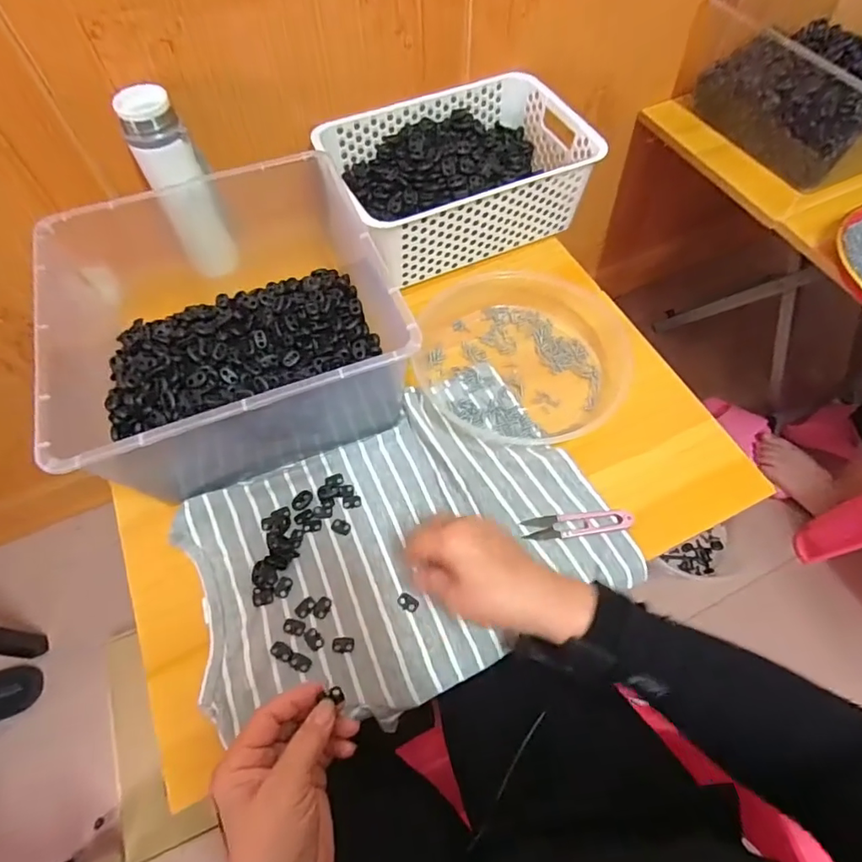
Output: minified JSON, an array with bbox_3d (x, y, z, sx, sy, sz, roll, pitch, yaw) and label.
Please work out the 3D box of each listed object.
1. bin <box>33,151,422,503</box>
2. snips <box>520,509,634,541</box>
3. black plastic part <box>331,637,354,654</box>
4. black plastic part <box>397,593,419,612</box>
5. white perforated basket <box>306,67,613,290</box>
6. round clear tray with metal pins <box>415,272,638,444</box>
[{"bbox_3d":[-0.200,-0.117,0.517,0.287,0.139,0.323,-20,64,-10],"label":"bin"},{"bbox_3d":[0.138,0.087,0.481,0.100,0.011,0.024,-6,62,-3],"label":"snips"},{"bbox_3d":[-0.075,0.182,0.436,0.019,0.004,0.013,3,62,2],"label":"black plastic part"},{"bbox_3d":[-0.020,0.151,0.452,0.019,0.004,0.013,20,64,11],"label":"black plastic part"},{"bbox_3d":[0.032,-0.322,0.647,0.297,0.096,0.202,-22,64,-11],"label":"white perforated basket"},{"bbox_3d":[0.098,-0.098,0.570,0.219,0.046,0.229,0,62,0],"label":"round clear tray with metal pins"}]

